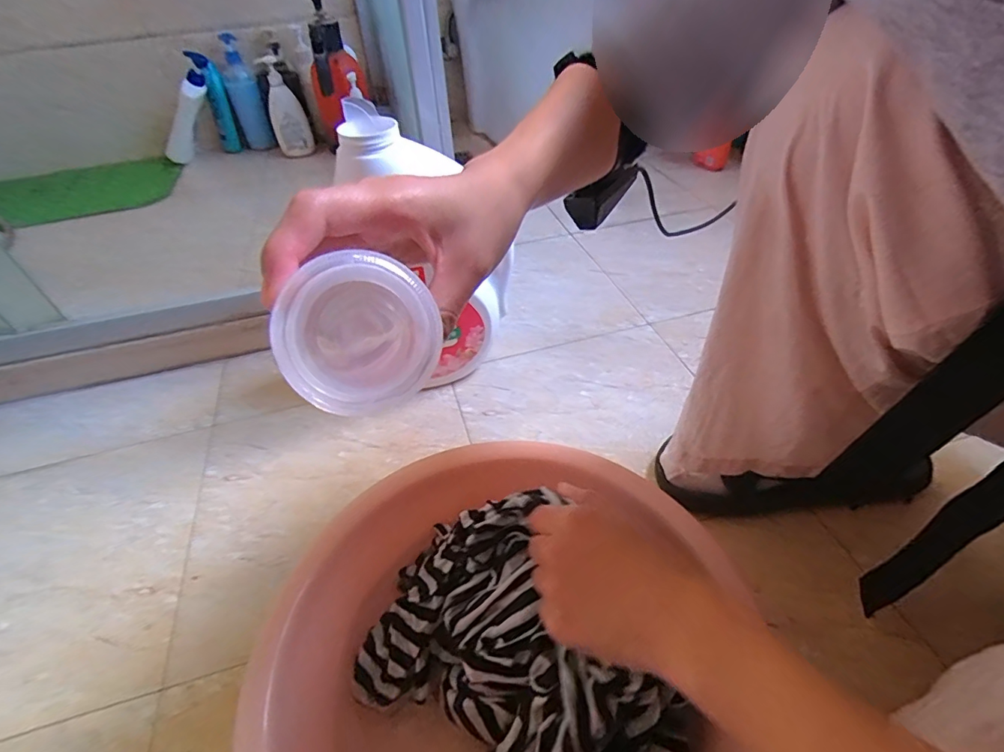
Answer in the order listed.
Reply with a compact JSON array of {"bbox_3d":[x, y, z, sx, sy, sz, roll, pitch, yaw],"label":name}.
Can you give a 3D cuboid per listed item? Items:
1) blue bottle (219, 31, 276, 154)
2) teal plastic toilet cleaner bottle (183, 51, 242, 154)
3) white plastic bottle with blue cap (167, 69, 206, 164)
[{"bbox_3d":[-0.679,-0.742,1.293,0.063,0.247,0.059,0,46,14],"label":"blue bottle"},{"bbox_3d":[-0.732,-0.702,1.271,0.059,0.232,0.056,-19,45,-4],"label":"teal plastic toilet cleaner bottle"},{"bbox_3d":[-0.813,-0.662,1.257,0.059,0.234,0.052,8,29,-43],"label":"white plastic bottle with blue cap"}]

